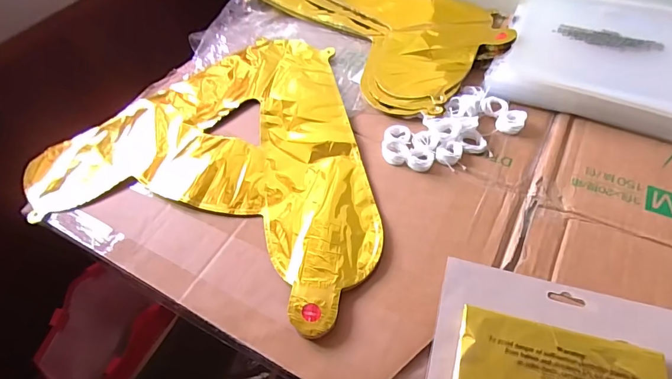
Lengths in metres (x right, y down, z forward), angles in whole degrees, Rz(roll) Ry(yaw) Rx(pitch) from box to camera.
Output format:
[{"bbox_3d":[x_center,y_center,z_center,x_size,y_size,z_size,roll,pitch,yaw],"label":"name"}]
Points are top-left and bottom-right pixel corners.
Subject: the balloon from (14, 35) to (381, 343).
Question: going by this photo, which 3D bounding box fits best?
[{"bbox_3d":[-0.122,-0.061,0.486,0.387,0.014,0.366,11,53,14],"label":"balloon"}]

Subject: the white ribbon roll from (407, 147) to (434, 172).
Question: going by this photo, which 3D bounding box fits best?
[{"bbox_3d":[0.088,-0.032,0.440,0.026,0.011,0.028,-3,51,3],"label":"white ribbon roll"}]

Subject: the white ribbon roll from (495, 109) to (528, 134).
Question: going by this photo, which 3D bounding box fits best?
[{"bbox_3d":[0.193,-0.075,0.468,0.029,0.010,0.029,19,55,19],"label":"white ribbon roll"}]

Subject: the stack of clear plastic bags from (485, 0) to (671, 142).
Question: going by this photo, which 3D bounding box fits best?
[{"bbox_3d":[0.321,-0.169,0.517,0.213,0.032,0.234,18,55,19],"label":"stack of clear plastic bags"}]

